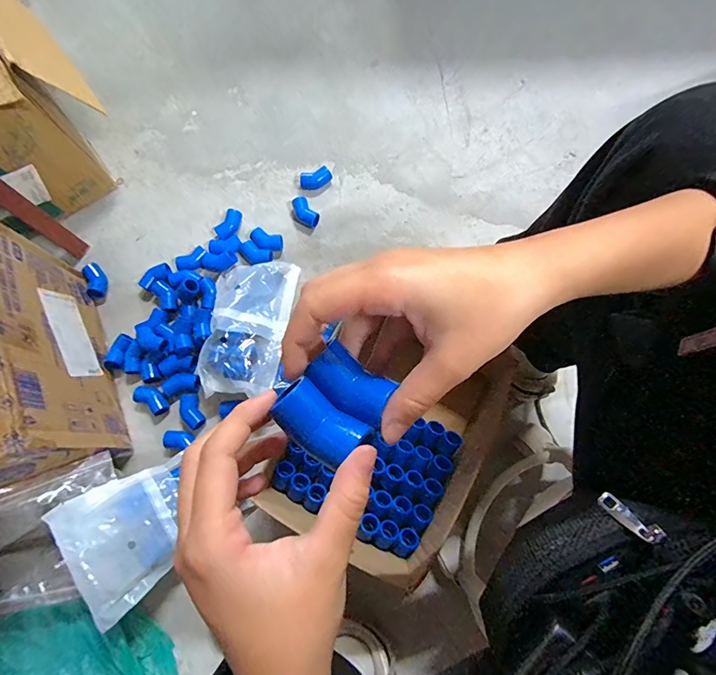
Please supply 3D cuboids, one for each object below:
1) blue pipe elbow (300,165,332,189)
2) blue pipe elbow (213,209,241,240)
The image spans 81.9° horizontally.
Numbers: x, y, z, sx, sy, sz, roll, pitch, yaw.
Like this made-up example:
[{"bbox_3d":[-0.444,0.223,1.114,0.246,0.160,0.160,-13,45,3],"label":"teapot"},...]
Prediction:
[{"bbox_3d":[-0.072,-0.271,0.706,0.053,0.025,0.024,-15,75,-3],"label":"blue pipe elbow"},{"bbox_3d":[-0.217,-0.192,0.702,0.028,0.022,0.058,30,78,9],"label":"blue pipe elbow"}]

